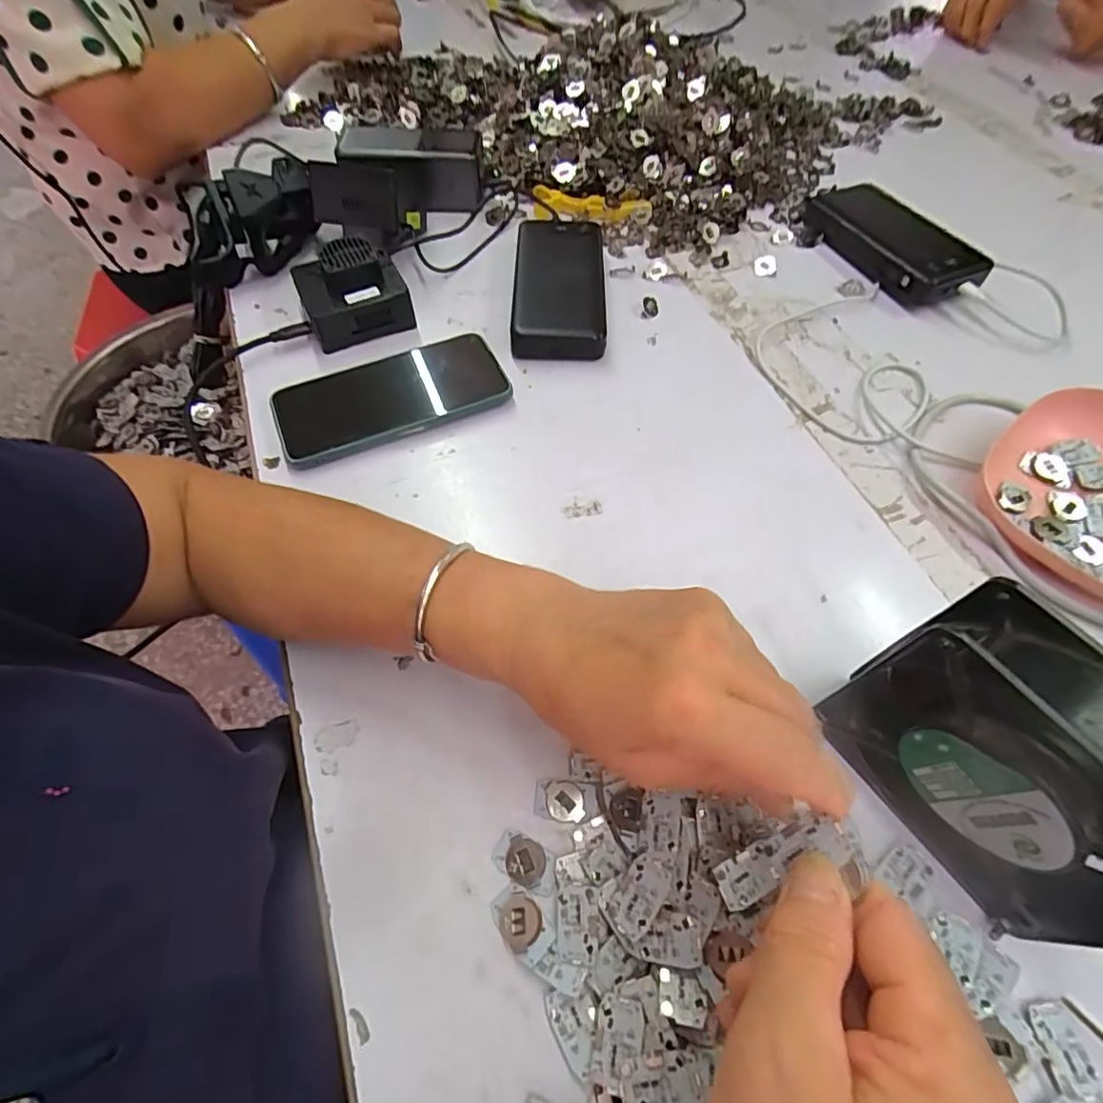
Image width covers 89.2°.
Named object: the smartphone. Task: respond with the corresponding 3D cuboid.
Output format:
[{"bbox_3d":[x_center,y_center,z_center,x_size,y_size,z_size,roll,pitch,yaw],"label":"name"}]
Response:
[{"bbox_3d":[-0.115,-0.113,0.406,0.161,0.014,0.080,-21,61,-13],"label":"smartphone"}]

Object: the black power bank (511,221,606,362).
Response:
[{"bbox_3d":[0.006,-0.222,0.465,0.071,0.027,0.163,0,59,0],"label":"black power bank"}]

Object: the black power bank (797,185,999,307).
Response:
[{"bbox_3d":[0.297,-0.280,0.497,0.074,0.036,0.169,-25,62,-15],"label":"black power bank"}]

